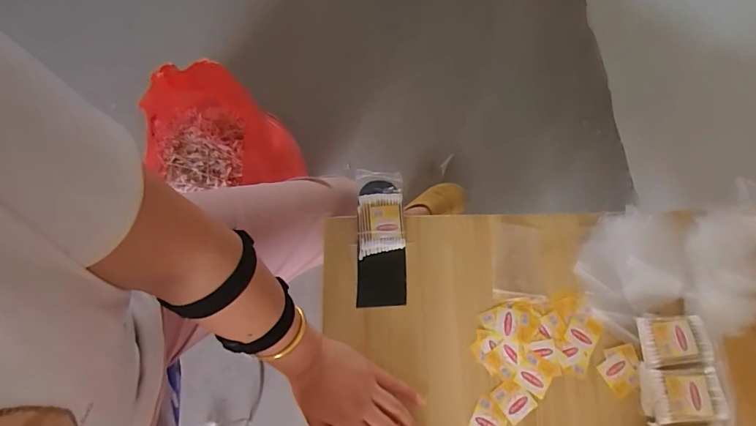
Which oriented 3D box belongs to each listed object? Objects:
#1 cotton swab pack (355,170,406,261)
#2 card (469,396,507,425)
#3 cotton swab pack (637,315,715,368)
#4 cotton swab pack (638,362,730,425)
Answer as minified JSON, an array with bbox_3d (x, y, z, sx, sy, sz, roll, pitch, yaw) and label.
[{"bbox_3d":[0.003,-0.003,0.567,0.061,0.019,0.115,-1,71,-3],"label":"cotton swab pack"},{"bbox_3d":[0.129,0.237,0.492,0.038,0.004,0.040,26,72,6],"label":"card"},{"bbox_3d":[0.347,0.152,0.510,0.075,0.036,0.056,-1,71,-3],"label":"cotton swab pack"},{"bbox_3d":[0.345,0.205,0.491,0.080,0.042,0.060,-1,71,-3],"label":"cotton swab pack"}]

